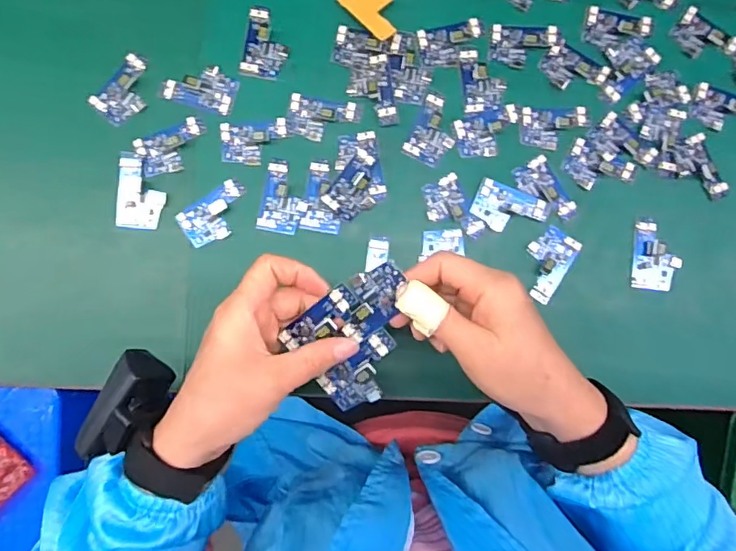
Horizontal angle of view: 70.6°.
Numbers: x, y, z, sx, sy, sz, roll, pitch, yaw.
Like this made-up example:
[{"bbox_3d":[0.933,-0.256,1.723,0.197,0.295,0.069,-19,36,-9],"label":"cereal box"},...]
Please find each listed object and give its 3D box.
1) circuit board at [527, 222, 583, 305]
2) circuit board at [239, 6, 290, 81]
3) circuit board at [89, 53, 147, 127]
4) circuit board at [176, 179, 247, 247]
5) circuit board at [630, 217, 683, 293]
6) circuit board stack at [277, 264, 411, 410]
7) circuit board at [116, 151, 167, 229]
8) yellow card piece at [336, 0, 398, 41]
[{"bbox_3d":[0.144,-0.010,0.422,0.035,0.005,0.057,33,87,-1],"label":"circuit board"},{"bbox_3d":[-0.083,-0.190,0.422,0.035,0.010,0.057,10,87,-2],"label":"circuit board"},{"bbox_3d":[-0.193,-0.148,0.416,0.034,0.004,0.053,38,86,-1],"label":"circuit board"},{"bbox_3d":[-0.120,-0.048,0.409,0.058,0.013,0.035,-37,90,-4],"label":"circuit board"},{"bbox_3d":[0.238,-0.017,0.424,0.038,0.011,0.059,8,87,-2],"label":"circuit board"},{"bbox_3d":[-0.002,0.042,0.332,0.085,0.013,0.074,-35,99,14],"label":"circuit board stack"},{"bbox_3d":[-0.179,-0.067,0.411,0.034,0.004,0.059,2,87,-3],"label":"circuit board"},{"bbox_3d":[0.006,-0.217,0.423,0.035,0.006,0.057,-38,73,-9],"label":"yellow card piece"}]

